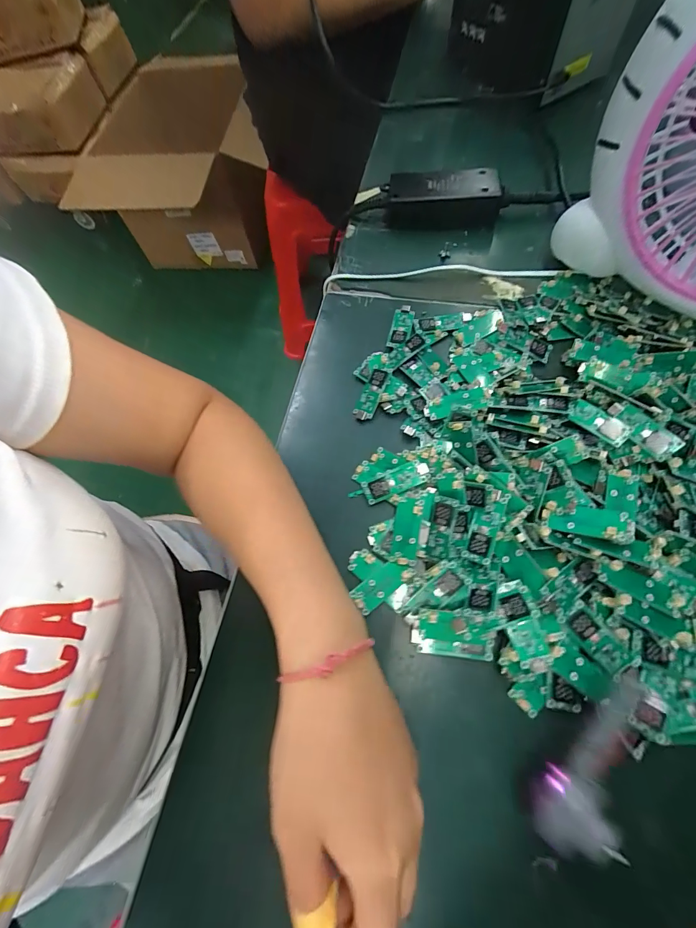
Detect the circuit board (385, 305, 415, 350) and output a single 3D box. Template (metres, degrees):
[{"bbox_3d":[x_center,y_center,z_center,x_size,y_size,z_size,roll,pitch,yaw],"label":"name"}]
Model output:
[{"bbox_3d":[0.050,-0.129,0.347,0.019,0.008,0.054,12,68,10],"label":"circuit board"}]

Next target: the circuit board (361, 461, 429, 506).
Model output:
[{"bbox_3d":[0.037,0.013,0.284,0.050,0.008,0.020,-18,66,-3],"label":"circuit board"}]

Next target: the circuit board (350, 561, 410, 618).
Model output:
[{"bbox_3d":[0.023,0.086,0.259,0.041,0.004,0.019,-36,68,-11],"label":"circuit board"}]

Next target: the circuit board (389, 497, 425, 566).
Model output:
[{"bbox_3d":[0.042,0.048,0.267,0.020,0.006,0.048,7,82,28],"label":"circuit board"}]

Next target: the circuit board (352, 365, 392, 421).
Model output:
[{"bbox_3d":[0.021,-0.061,0.319,0.017,0.006,0.048,24,87,12],"label":"circuit board"}]

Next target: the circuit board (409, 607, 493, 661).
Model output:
[{"bbox_3d":[0.068,0.112,0.239,0.050,0.007,0.028,1,102,11],"label":"circuit board"}]

